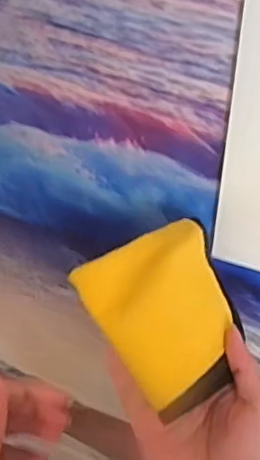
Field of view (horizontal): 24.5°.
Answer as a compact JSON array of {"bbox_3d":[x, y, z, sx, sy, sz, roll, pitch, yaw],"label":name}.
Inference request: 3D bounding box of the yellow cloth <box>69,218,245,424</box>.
[{"bbox_3d":[0.030,0.055,0.402,0.102,0.017,0.114,-23,76,-27],"label":"yellow cloth"}]

